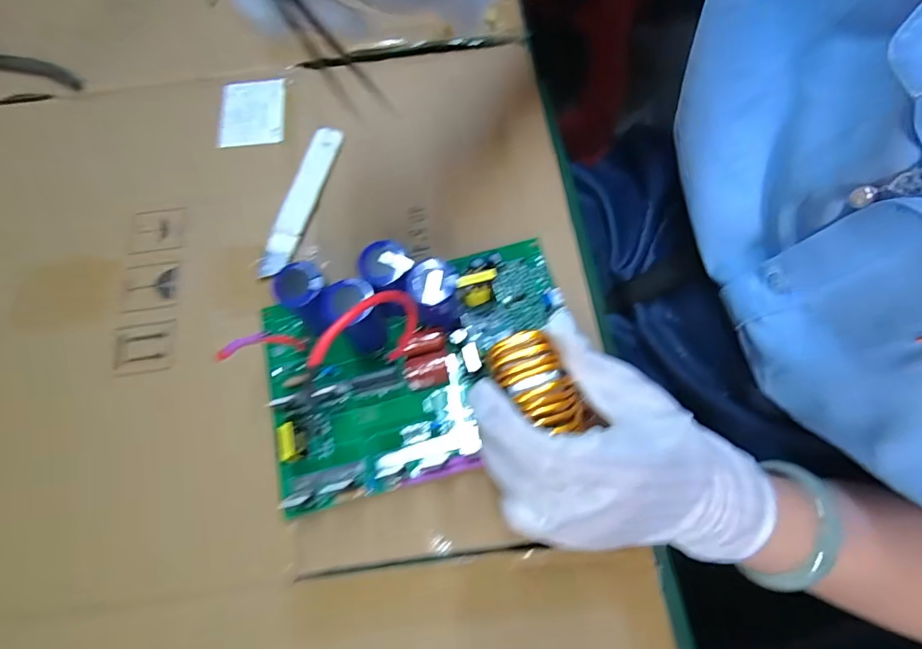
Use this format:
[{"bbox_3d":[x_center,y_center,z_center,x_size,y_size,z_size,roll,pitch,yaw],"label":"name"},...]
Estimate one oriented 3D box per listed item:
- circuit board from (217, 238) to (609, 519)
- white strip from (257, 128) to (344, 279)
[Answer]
[{"bbox_3d":[-0.025,0.018,0.269,0.191,0.065,0.134,-15,70,-5],"label":"circuit board"},{"bbox_3d":[-0.118,-0.094,0.348,0.023,0.009,0.131,12,70,5],"label":"white strip"}]

